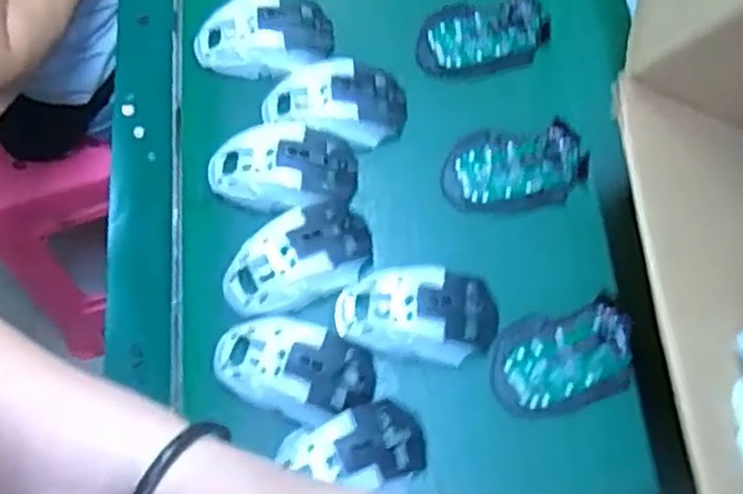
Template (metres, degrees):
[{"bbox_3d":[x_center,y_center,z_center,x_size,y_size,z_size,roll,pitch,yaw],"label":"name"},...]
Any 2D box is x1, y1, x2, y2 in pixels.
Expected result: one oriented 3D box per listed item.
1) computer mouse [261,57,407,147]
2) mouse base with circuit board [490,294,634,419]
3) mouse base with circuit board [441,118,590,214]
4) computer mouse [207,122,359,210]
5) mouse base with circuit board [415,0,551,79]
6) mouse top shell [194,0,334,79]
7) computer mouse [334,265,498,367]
[{"bbox_3d":[-0.030,-0.118,0.612,0.112,0.030,0.062,7,70,5],"label":"computer mouse"},{"bbox_3d":[0.140,0.082,0.550,0.104,0.014,0.069,-15,69,-4],"label":"mouse base with circuit board"},{"bbox_3d":[0.115,-0.064,0.609,0.114,0.033,0.063,-5,69,0],"label":"mouse base with circuit board"},{"bbox_3d":[-0.069,-0.060,0.601,0.112,0.050,0.066,13,70,7],"label":"computer mouse"},{"bbox_3d":[0.096,-0.187,0.659,0.117,0.032,0.063,-12,69,-3],"label":"mouse base with circuit board"},{"bbox_3d":[-0.092,-0.179,0.641,0.117,0.037,0.071,3,69,3],"label":"mouse top shell"},{"bbox_3d":[0.034,0.049,0.552,0.116,0.033,0.063,5,69,4],"label":"computer mouse"}]

